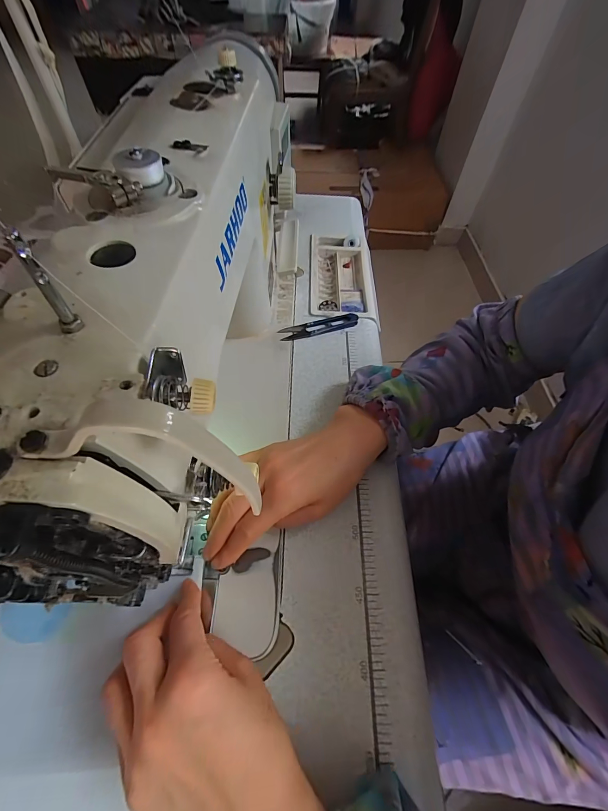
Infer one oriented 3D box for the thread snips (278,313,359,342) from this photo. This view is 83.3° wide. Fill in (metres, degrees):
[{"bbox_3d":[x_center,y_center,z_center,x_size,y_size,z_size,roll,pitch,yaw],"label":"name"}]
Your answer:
[{"bbox_3d":[0.020,-0.103,0.443,0.105,0.008,0.023,-14,59,-12],"label":"thread snips"}]

